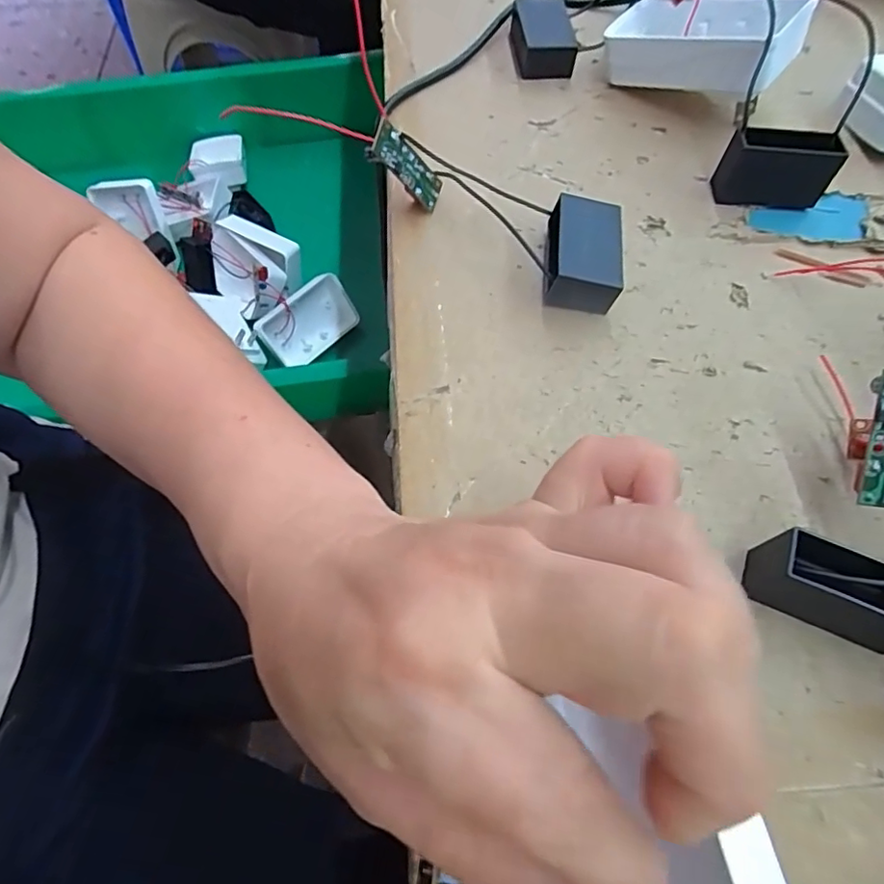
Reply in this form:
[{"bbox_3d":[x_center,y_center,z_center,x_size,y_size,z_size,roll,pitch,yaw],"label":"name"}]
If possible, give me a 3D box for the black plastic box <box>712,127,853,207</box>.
[{"bbox_3d":[0.159,-0.130,0.267,0.049,0.029,0.018,3,64,0],"label":"black plastic box"}]

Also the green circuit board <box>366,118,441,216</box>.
[{"bbox_3d":[-0.016,-0.123,0.250,0.007,0.044,0.015,19,87,36],"label":"green circuit board"}]

